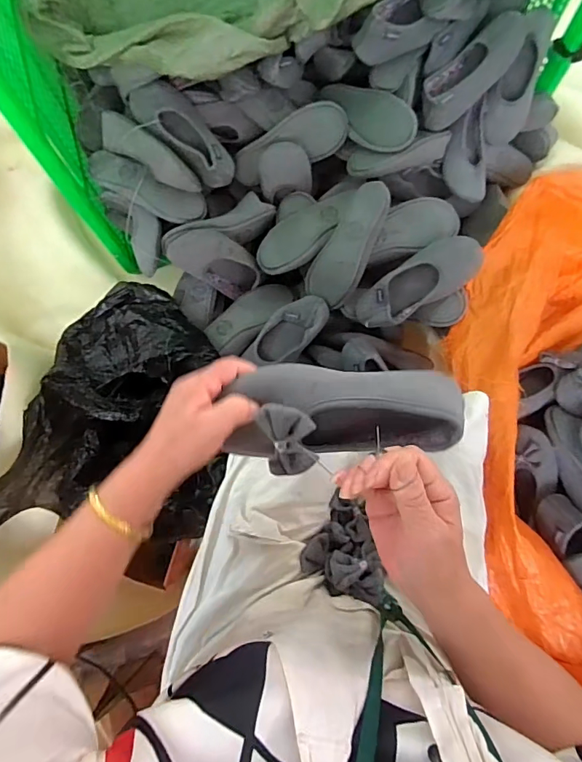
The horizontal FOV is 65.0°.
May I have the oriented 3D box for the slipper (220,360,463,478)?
[{"bbox_3d":[0.050,0.034,0.425,0.207,0.083,0.089,0,75,-15],"label":"slipper"}]

